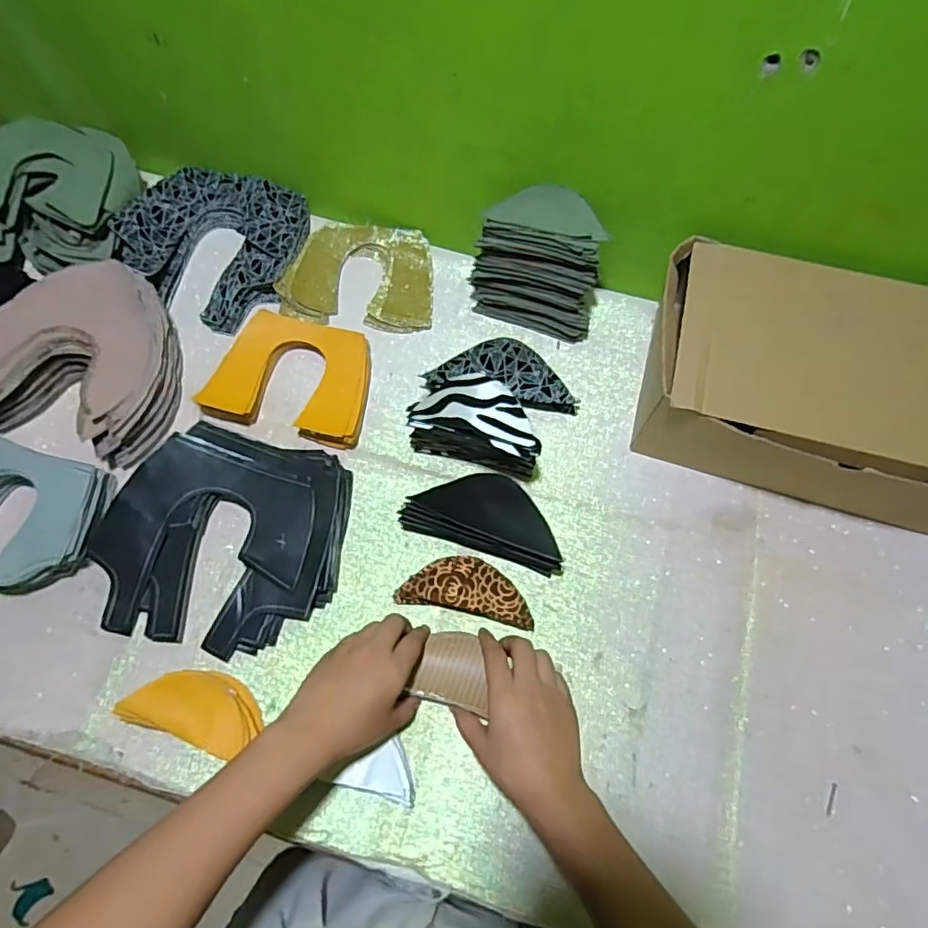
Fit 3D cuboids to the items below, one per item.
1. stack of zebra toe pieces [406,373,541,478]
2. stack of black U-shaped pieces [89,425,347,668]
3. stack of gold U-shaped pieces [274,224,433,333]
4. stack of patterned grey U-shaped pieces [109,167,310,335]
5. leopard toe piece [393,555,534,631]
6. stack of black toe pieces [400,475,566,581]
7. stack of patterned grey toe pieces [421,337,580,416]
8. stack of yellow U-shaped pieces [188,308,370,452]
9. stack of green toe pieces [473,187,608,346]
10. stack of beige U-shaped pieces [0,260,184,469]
[{"bbox_3d":[0.015,-0.037,0.551,0.121,0.087,0.063,18,67,5],"label":"stack of zebra toe pieces"},{"bbox_3d":[-0.217,0.064,0.525,0.211,0.033,0.193,13,66,3],"label":"stack of black U-shaped pieces"},{"bbox_3d":[-0.114,-0.216,0.658,0.159,0.029,0.133,6,66,0],"label":"stack of gold U-shaped pieces"},{"bbox_3d":[-0.278,-0.249,0.653,0.180,0.045,0.182,18,67,5],"label":"stack of patterned grey U-shaped pieces"},{"bbox_3d":[0.003,0.111,0.524,0.117,0.018,0.050,12,66,2],"label":"leopard toe piece"},{"bbox_3d":[0.023,0.046,0.541,0.148,0.037,0.075,17,67,4],"label":"stack of black toe pieces"},{"bbox_3d":[0.043,-0.097,0.614,0.156,0.025,0.076,8,66,1],"label":"stack of patterned grey toe pieces"},{"bbox_3d":[-0.172,-0.087,0.589,0.154,0.033,0.117,14,67,3],"label":"stack of yellow U-shaped pieces"},{"bbox_3d":[0.082,-0.211,0.614,0.131,0.118,0.080,18,67,5],"label":"stack of green toe pieces"},{"bbox_3d":[-0.371,-0.106,0.574,0.174,0.057,0.179,17,67,5],"label":"stack of beige U-shaped pieces"}]

